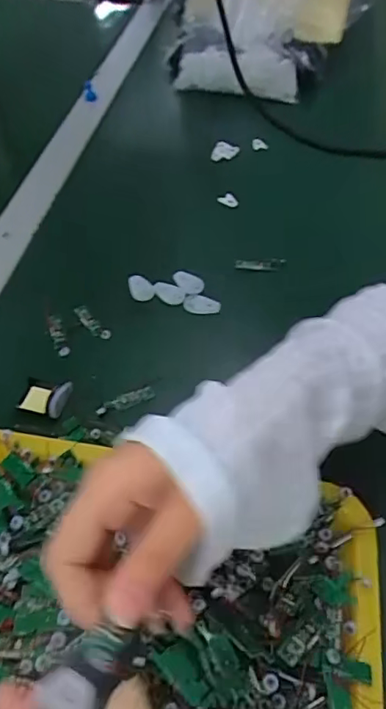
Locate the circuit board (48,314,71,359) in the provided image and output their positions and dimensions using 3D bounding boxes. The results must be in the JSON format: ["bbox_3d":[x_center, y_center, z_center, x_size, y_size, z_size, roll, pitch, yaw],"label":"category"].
[{"bbox_3d":[-0.128,-0.018,0.514,0.013,0.011,0.050,-16,52,-14],"label":"circuit board"}]

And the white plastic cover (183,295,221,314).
[{"bbox_3d":[0.009,-0.050,0.539,0.037,0.009,0.018,12,51,9],"label":"white plastic cover"}]

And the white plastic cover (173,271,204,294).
[{"bbox_3d":[-0.005,-0.074,0.559,0.037,0.010,0.021,36,59,26],"label":"white plastic cover"}]

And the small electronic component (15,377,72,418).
[{"bbox_3d":[-0.128,0.035,0.460,0.044,0.017,0.032,17,52,13],"label":"small electronic component"}]

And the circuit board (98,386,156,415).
[{"bbox_3d":[-0.058,0.039,0.464,0.051,0.004,0.013,-17,53,-15],"label":"circuit board"}]

